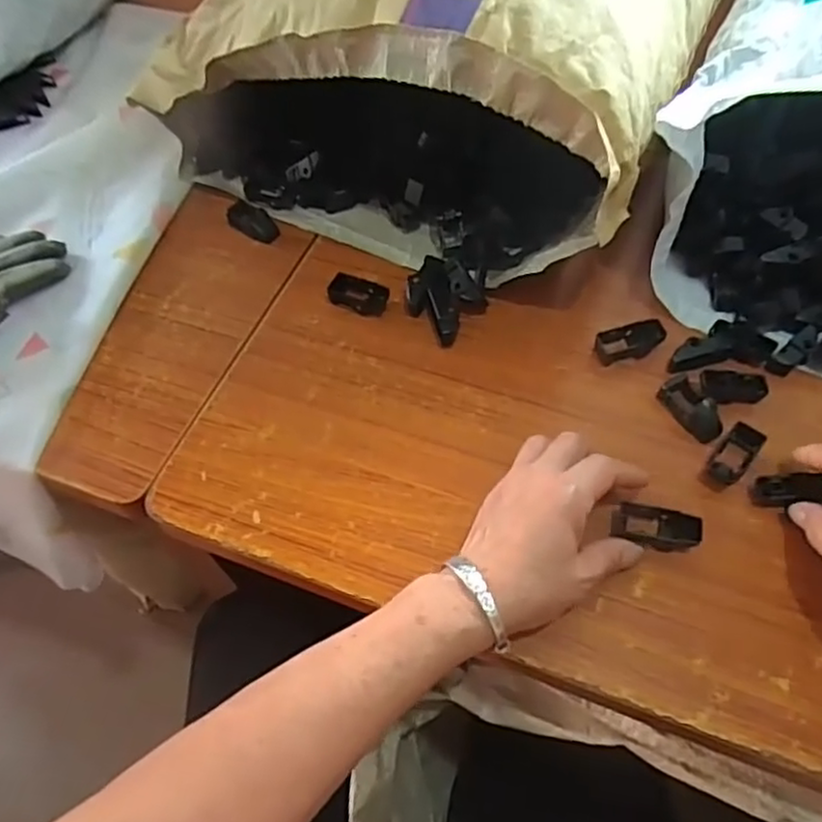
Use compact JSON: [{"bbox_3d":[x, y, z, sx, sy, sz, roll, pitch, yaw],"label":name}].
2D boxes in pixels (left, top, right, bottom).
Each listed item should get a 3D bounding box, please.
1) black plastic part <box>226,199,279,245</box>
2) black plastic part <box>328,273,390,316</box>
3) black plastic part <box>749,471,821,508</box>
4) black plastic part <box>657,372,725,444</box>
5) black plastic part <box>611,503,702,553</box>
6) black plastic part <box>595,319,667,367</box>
[{"bbox_3d":[-0.146,-0.175,0.619,0.053,0.013,0.027,31,65,21],"label":"black plastic part"},{"bbox_3d":[-0.044,-0.099,0.559,0.047,0.014,0.027,20,62,15],"label":"black plastic part"},{"bbox_3d":[0.246,0.051,0.435,0.048,0.015,0.019,-11,51,37],"label":"black plastic part"},{"bbox_3d":[0.204,-0.002,0.485,0.025,0.013,0.052,-29,61,-14],"label":"black plastic part"},{"bbox_3d":[0.160,0.075,0.435,0.051,0.018,0.023,15,61,13],"label":"black plastic part"},{"bbox_3d":[0.171,-0.055,0.523,0.054,0.013,0.026,-15,59,-5],"label":"black plastic part"}]

